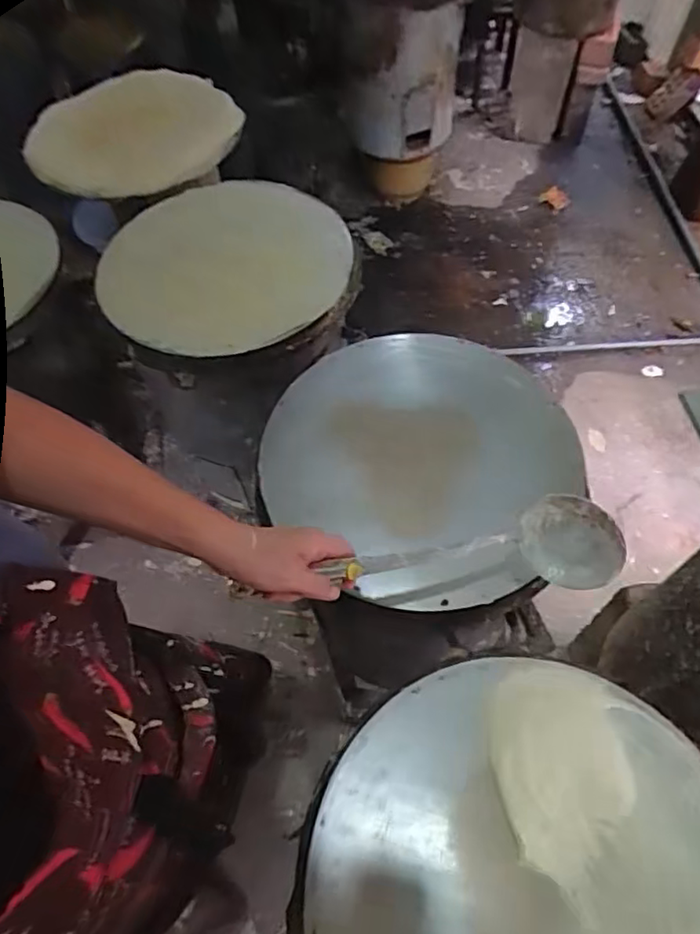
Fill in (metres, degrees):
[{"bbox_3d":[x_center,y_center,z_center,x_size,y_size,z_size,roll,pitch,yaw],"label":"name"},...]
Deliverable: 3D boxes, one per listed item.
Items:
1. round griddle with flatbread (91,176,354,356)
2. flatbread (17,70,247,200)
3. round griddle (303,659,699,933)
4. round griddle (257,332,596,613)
[{"bbox_3d":[-0.193,-0.338,0.951,0.378,0.034,0.393,0,58,0],"label":"round griddle with flatbread"},{"bbox_3d":[-0.427,-0.660,1.185,0.384,0.058,0.384,0,58,0],"label":"flatbread"},{"bbox_3d":[0.158,0.353,0.506,0.368,0.043,0.363,0,58,0],"label":"round griddle"},{"bbox_3d":[0.082,-0.018,0.759,0.366,0.054,0.365,0,58,0],"label":"round griddle"}]

